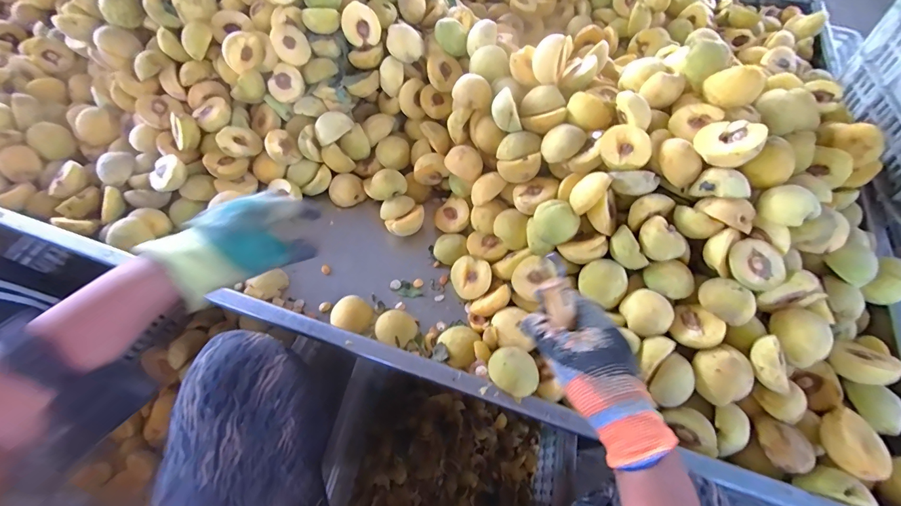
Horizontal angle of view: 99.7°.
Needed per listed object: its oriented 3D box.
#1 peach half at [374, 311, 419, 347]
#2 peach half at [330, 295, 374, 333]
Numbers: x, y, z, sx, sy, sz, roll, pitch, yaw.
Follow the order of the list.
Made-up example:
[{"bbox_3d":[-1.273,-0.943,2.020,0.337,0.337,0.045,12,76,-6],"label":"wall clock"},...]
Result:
[{"bbox_3d":[-0.074,0.103,0.514,0.056,0.026,0.049,16,61,8],"label":"peach half"},{"bbox_3d":[-0.138,0.085,0.525,0.054,0.026,0.047,29,63,15],"label":"peach half"}]

